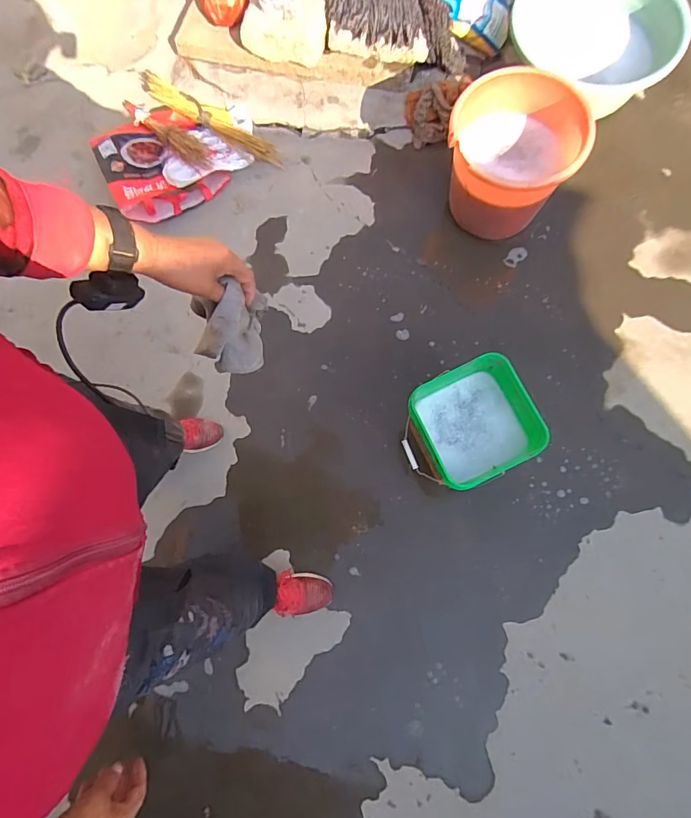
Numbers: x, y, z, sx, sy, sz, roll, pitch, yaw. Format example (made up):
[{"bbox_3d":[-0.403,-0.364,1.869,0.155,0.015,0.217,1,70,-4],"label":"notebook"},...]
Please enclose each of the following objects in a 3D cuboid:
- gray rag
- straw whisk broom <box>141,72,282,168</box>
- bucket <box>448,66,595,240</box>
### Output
[{"bbox_3d":[-0.151,-0.108,0.601,0.073,0.121,0.092,10,79,4],"label":"gray rag"},{"bbox_3d":[-0.440,-0.928,1.411,0.582,0.048,0.105,35,82,8],"label":"straw whisk broom"},{"bbox_3d":[0.426,-0.652,1.212,0.315,0.287,0.304,-1,77,4],"label":"bucket"}]

